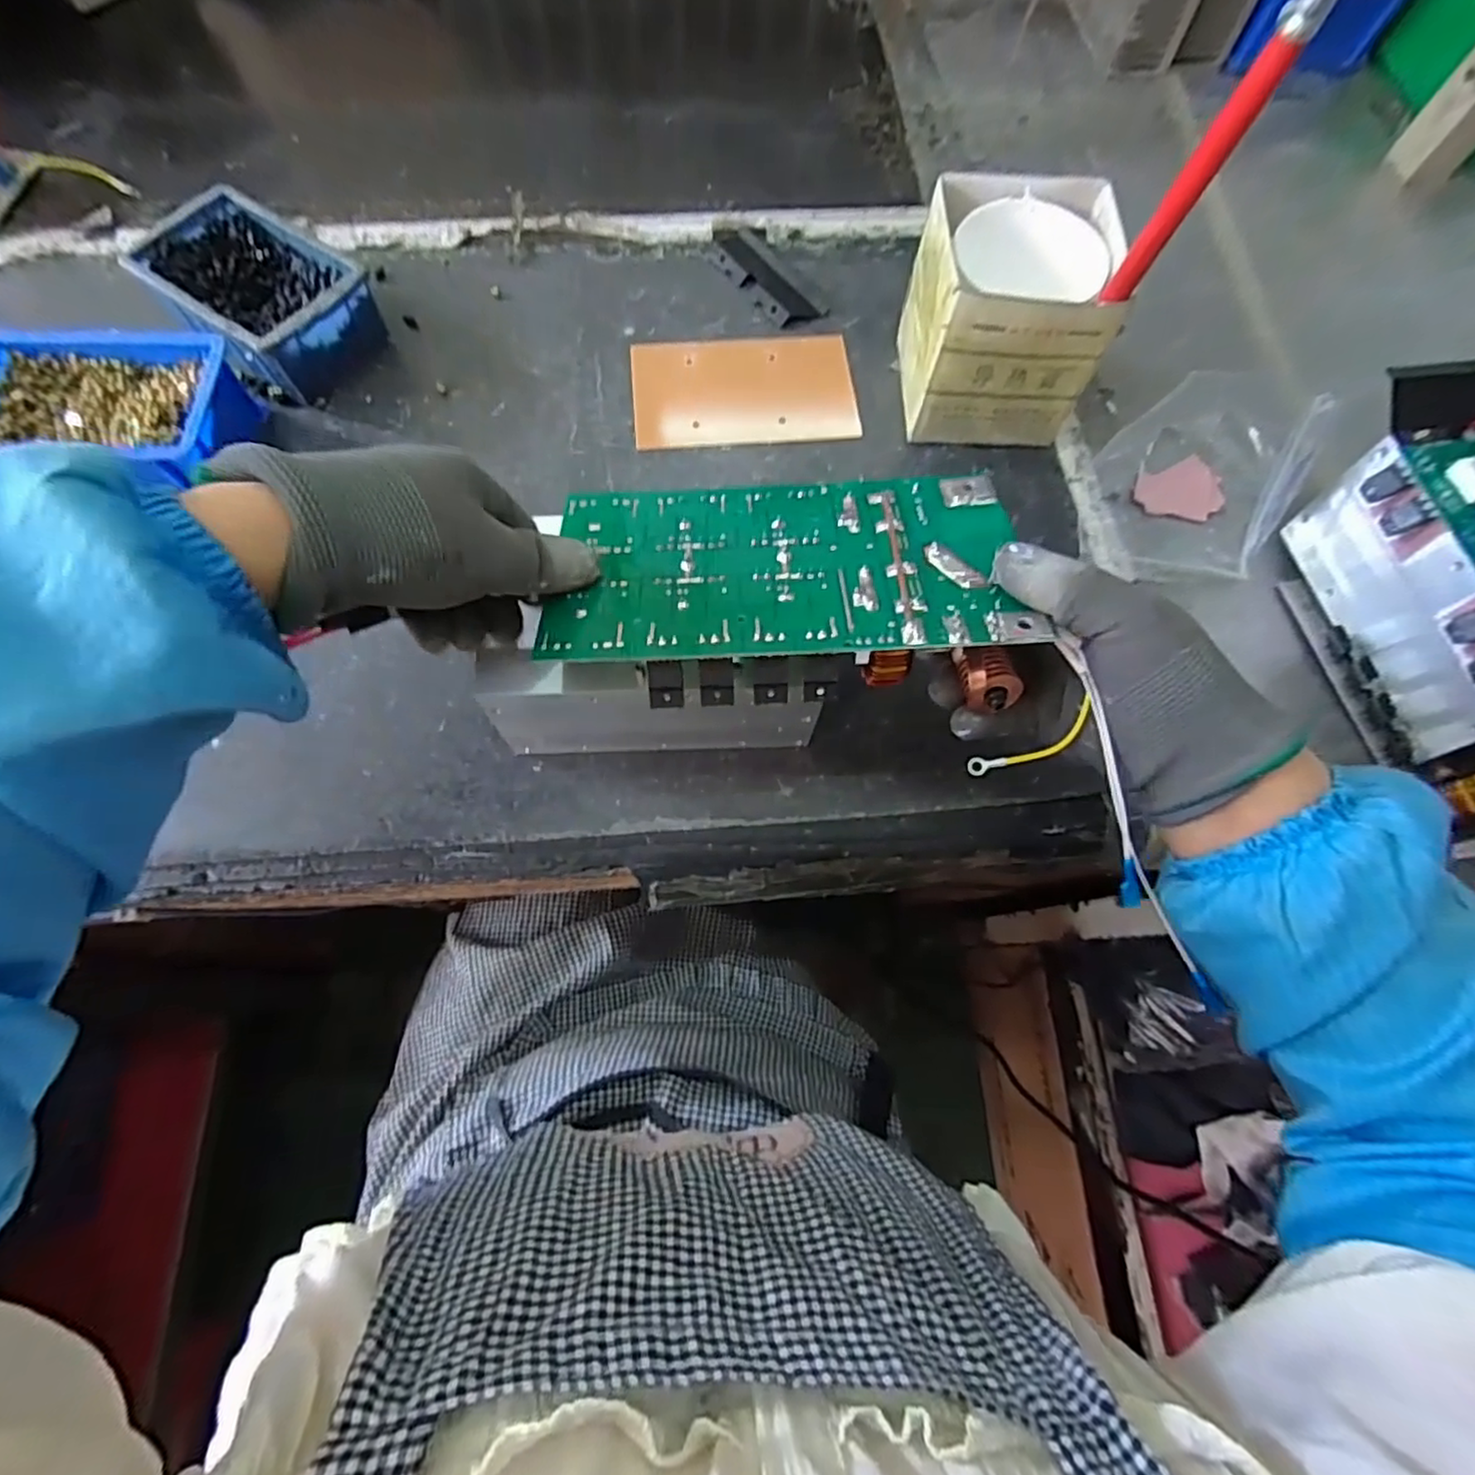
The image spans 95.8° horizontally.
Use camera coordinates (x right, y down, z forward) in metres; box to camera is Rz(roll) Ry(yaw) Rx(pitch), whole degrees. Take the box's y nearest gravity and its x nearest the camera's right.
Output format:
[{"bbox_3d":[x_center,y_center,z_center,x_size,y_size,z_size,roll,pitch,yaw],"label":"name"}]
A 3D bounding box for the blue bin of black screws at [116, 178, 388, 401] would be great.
[{"bbox_3d":[-0.335,-0.311,0.471,0.150,0.058,0.101,35,73,10],"label":"blue bin of black screws"}]

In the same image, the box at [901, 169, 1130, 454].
[{"bbox_3d":[0.177,-0.281,0.455,0.113,0.114,0.120,0,71,-2],"label":"box"}]

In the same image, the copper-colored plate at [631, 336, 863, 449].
[{"bbox_3d":[0.005,-0.259,0.494,0.161,0.004,0.102,-5,70,-5],"label":"copper-colored plate"}]

